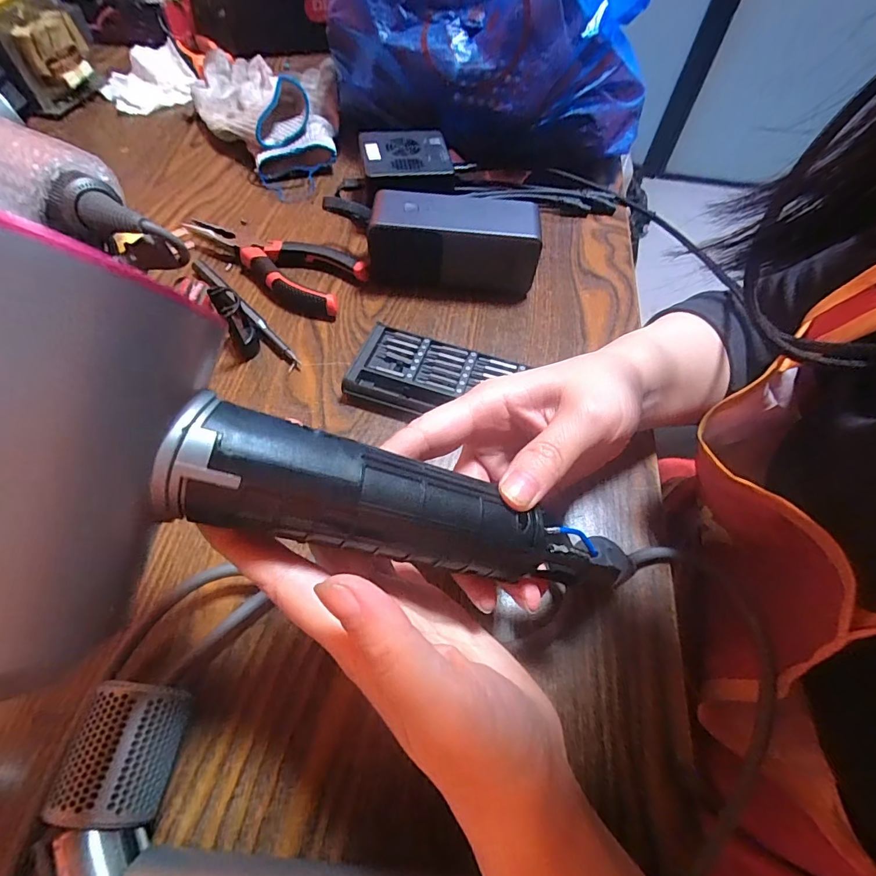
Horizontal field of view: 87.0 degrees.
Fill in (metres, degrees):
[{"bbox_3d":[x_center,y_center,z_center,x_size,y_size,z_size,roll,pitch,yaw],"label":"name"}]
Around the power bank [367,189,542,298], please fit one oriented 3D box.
[{"bbox_3d":[0.012,-0.154,0.367,0.126,0.056,0.049,2,57,-2],"label":"power bank"}]

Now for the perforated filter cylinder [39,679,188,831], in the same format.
[{"bbox_3d":[-0.121,0.125,0.186,0.035,0.040,0.044,7,57,0],"label":"perforated filter cylinder"}]

